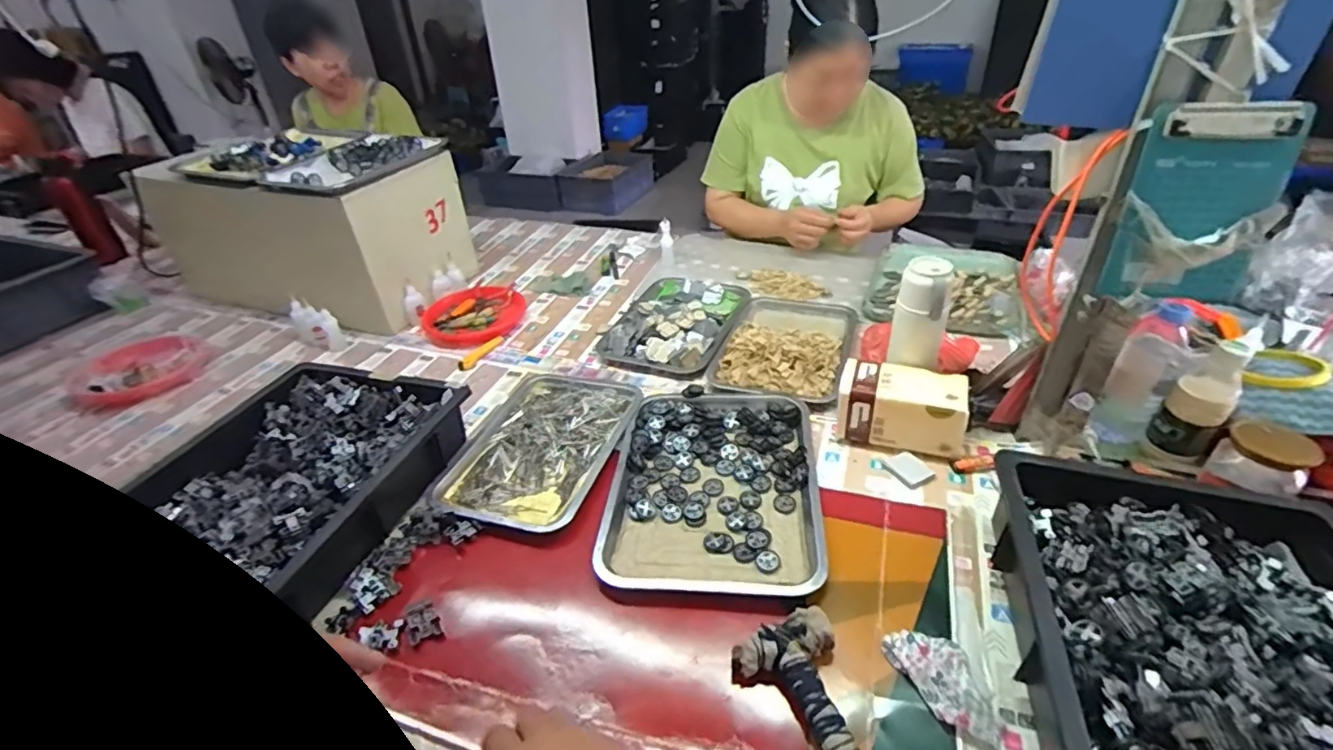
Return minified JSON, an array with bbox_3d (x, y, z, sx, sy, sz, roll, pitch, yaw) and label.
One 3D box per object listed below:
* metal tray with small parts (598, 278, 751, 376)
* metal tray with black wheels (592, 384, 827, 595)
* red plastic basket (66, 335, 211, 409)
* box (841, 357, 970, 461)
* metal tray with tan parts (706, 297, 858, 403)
[{"bbox_3d":[0.019,-0.105,1.078,0.212,0.039,0.300,11,38,23],"label":"metal tray with small parts"},{"bbox_3d":[0.061,0.130,0.757,0.255,0.023,0.326,1,36,10],"label":"metal tray with black wheels"},{"bbox_3d":[-0.947,-0.011,1.056,0.182,0.040,0.193,25,46,37],"label":"red plastic basket"},{"bbox_3d":[0.313,0.045,0.783,0.154,0.089,0.086,9,38,20],"label":"box"},{"bbox_3d":[0.209,-0.066,0.995,0.209,0.043,0.320,10,38,21],"label":"metal tray with tan parts"}]

